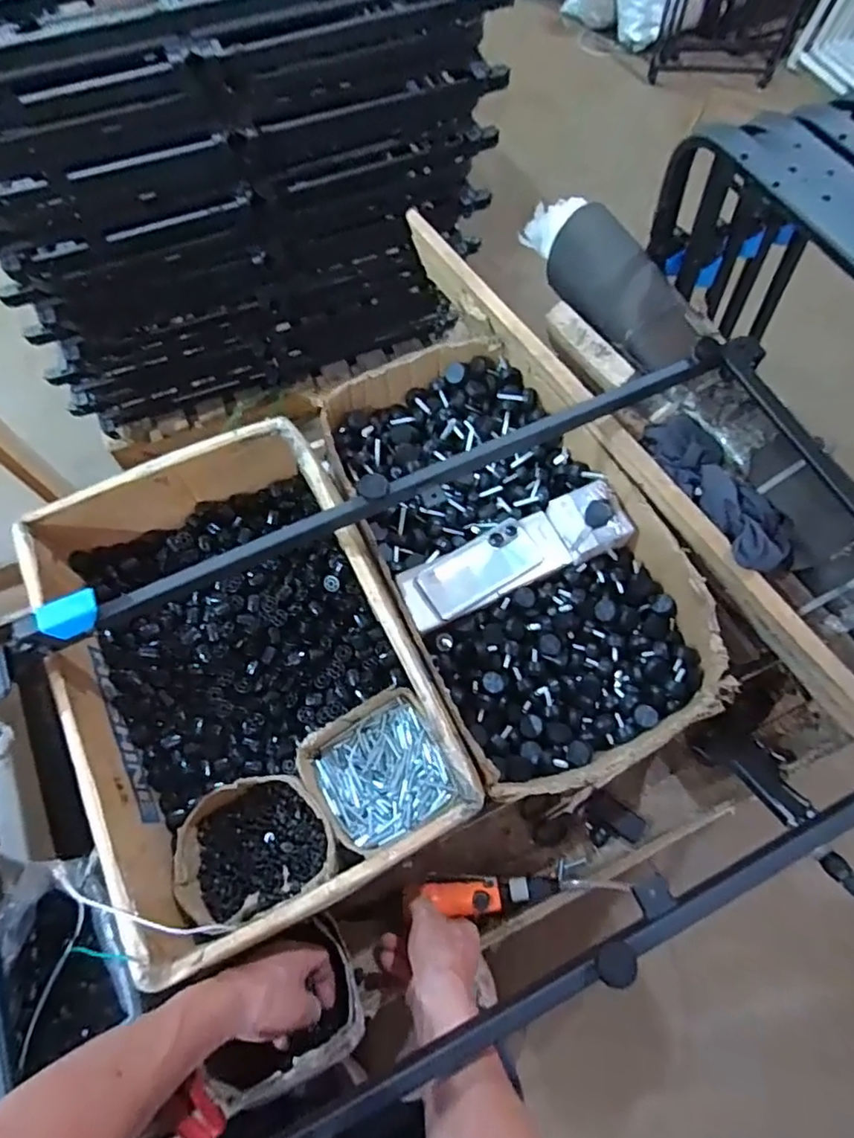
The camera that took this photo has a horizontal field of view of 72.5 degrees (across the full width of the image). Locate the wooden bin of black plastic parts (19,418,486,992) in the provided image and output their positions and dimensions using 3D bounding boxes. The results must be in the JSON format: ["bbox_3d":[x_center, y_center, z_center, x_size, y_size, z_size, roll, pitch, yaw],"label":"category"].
[{"bbox_3d":[-0.205,0.109,0.681,0.368,0.168,0.540,-24,70,-10],"label":"wooden bin of black plastic parts"}]

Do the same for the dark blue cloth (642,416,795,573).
[{"bbox_3d":[0.348,-0.097,0.698,0.086,0.049,0.231,-24,70,-10],"label":"dark blue cloth"}]

